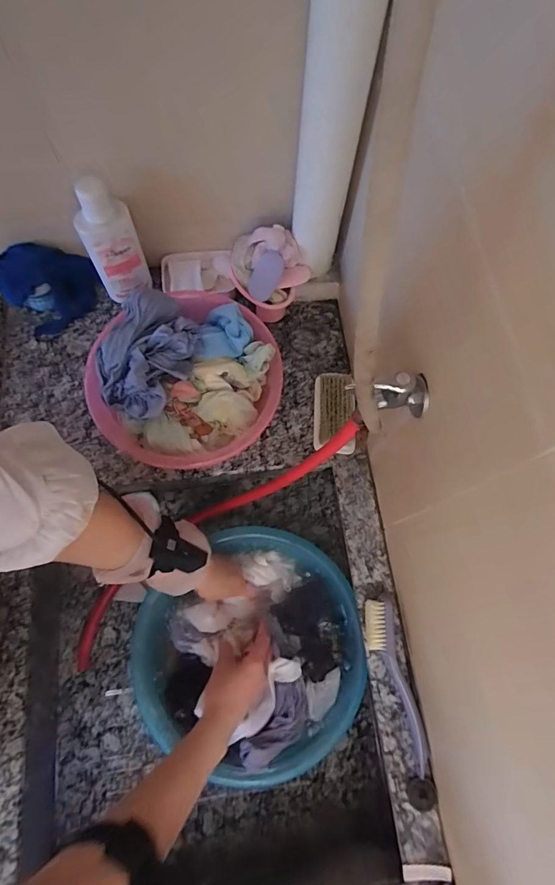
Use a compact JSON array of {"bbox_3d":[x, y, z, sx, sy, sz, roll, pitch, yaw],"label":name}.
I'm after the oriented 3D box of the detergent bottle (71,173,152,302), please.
[{"bbox_3d":[-0.259,-0.310,0.674,0.081,0.185,0.056,-17,73,-8],"label":"detergent bottle"}]

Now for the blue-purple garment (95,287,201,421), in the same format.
[{"bbox_3d":[-0.187,-0.127,0.606,0.131,0.066,0.171,31,74,8],"label":"blue-purple garment"}]

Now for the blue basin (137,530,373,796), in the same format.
[{"bbox_3d":[-0.061,0.324,0.690,0.365,0.138,0.339,1,72,-2],"label":"blue basin"}]

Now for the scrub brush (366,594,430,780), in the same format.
[{"bbox_3d":[0.162,0.330,0.584,0.049,0.030,0.221,-11,73,-6],"label":"scrub brush"}]

